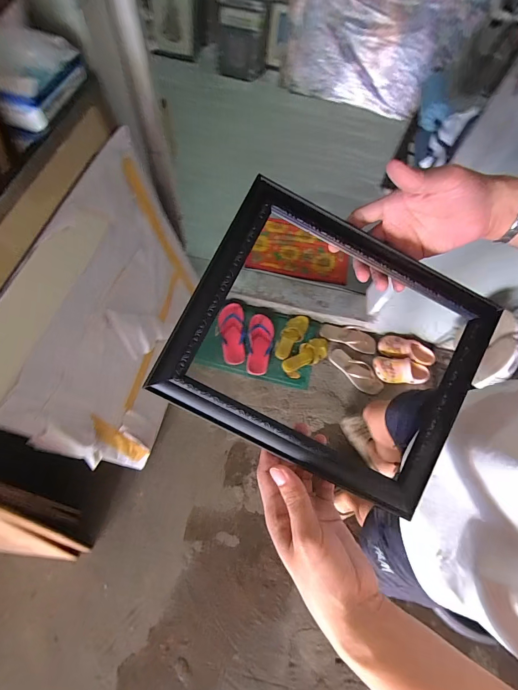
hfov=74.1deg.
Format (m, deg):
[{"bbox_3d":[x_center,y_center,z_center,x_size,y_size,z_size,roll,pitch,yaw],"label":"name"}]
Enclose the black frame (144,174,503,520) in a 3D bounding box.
[{"bbox_3d":[0.069,0.000,0.333,0.282,0.011,0.234,28,85,-3],"label":"black frame"}]

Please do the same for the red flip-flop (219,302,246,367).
[{"bbox_3d":[-0.109,-0.049,1.429,0.106,0.037,0.256,-5,66,-6],"label":"red flip-flop"}]

